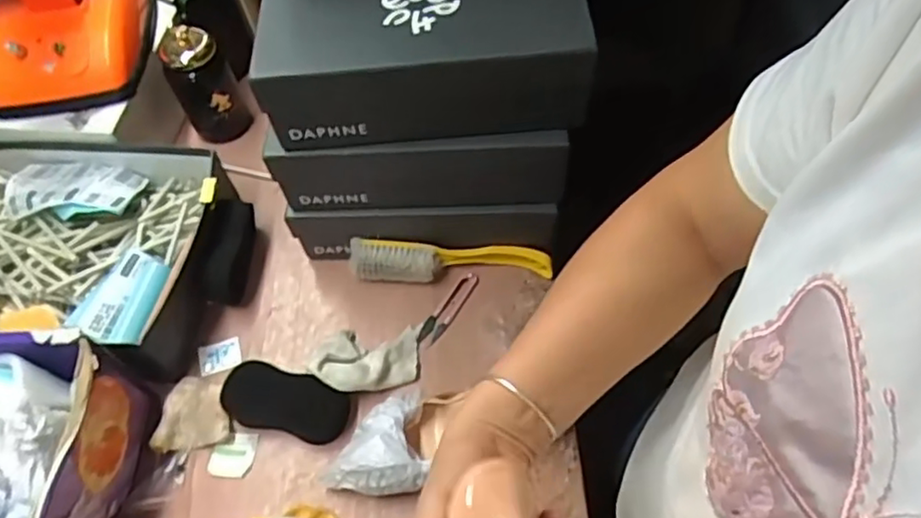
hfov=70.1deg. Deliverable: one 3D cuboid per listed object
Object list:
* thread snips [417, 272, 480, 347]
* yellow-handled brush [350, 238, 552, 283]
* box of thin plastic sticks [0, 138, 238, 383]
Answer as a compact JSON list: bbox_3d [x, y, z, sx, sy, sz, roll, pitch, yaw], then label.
[{"bbox_3d":[-0.014,0.057,0.748,0.024,0.011,0.101,28,64,19],"label":"thread snips"},{"bbox_3d":[-0.013,0.006,0.754,0.230,0.050,0.037,0,58,4],"label":"yellow-handled brush"},{"bbox_3d":[-0.439,-0.007,0.753,0.345,0.112,0.274,2,58,5],"label":"box of thin plastic sticks"}]

